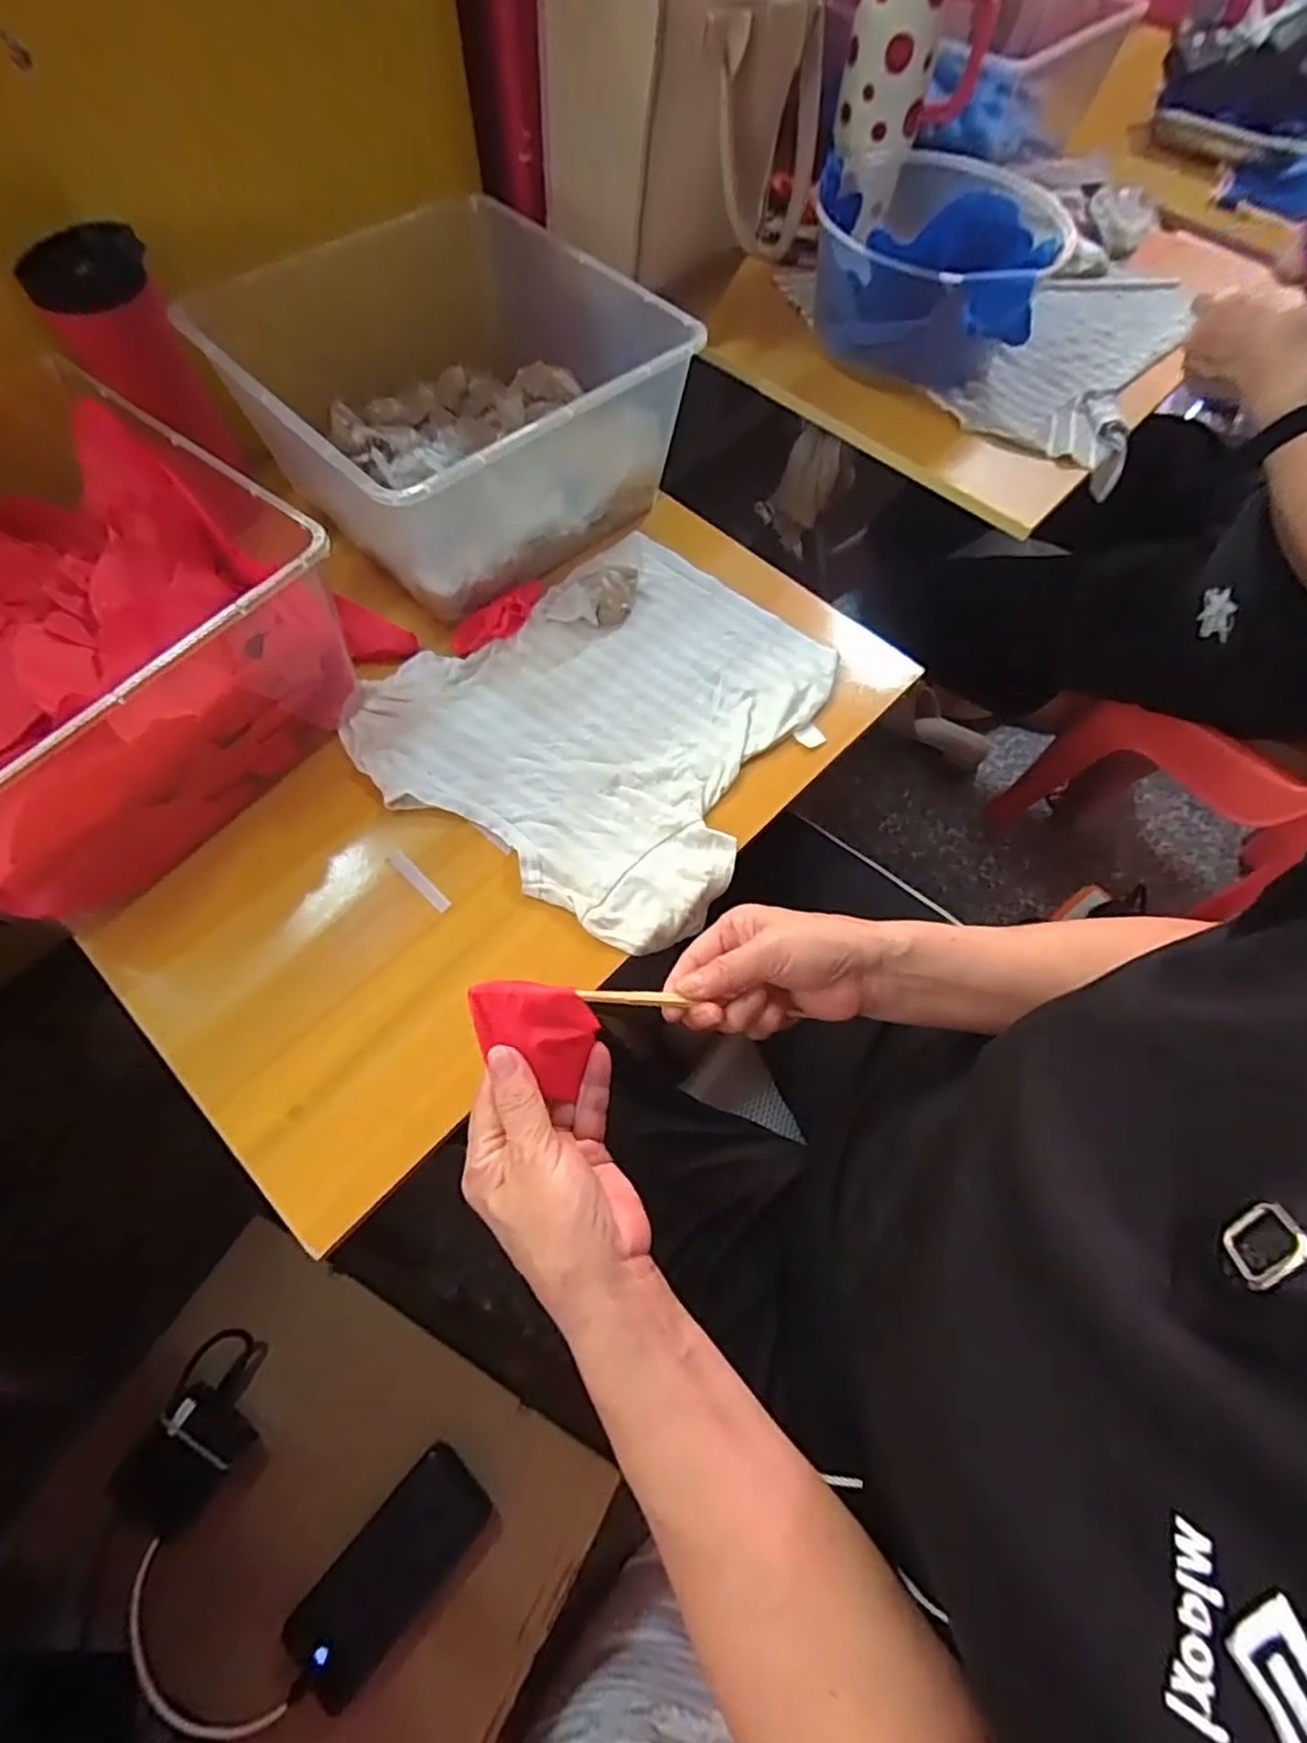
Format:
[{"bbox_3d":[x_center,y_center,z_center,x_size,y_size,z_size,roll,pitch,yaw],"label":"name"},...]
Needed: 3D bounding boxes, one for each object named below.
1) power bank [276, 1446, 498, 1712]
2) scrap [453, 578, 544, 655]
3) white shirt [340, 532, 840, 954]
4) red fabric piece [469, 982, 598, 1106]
[{"bbox_3d":[-0.212,0.561,0.543,0.074,0.021,0.154,41,70,15],"label":"power bank"},{"bbox_3d":[-0.124,-0.210,0.554,0.092,0.020,0.030,-40,73,-19],"label":"scrap"},{"bbox_3d":[-0.036,-0.135,0.532,0.299,0.014,0.320,31,67,11],"label":"white shirt"},{"bbox_3d":[-0.063,0.083,0.349,0.071,0.008,0.051,27,78,-23],"label":"red fabric piece"}]

